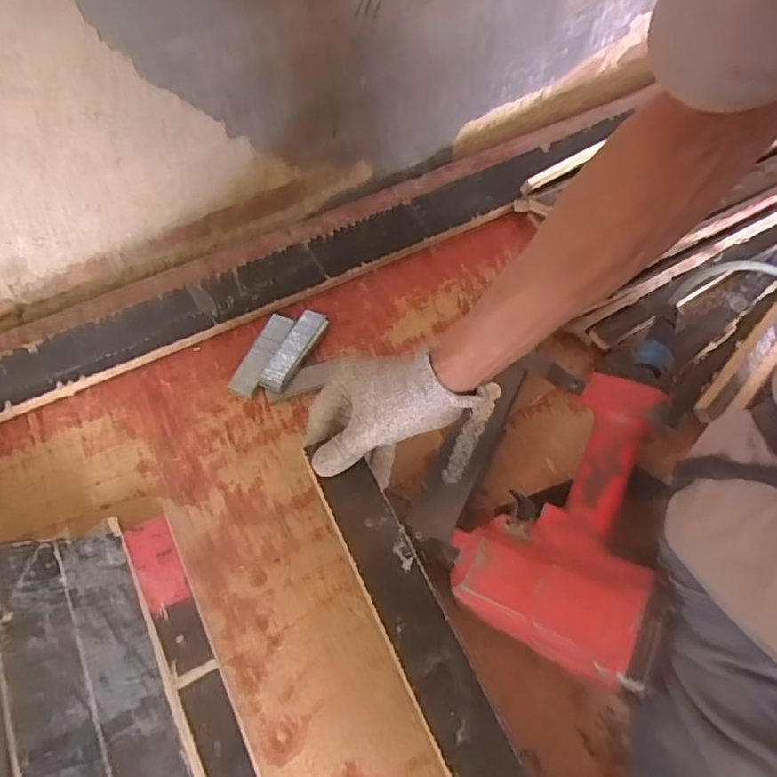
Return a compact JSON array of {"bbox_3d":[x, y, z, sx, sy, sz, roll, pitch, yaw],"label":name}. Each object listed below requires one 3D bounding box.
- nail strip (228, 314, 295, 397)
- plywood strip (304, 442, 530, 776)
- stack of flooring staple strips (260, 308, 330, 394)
[{"bbox_3d":[-0.131,-0.038,0.587,0.024,0.009,0.100,20,63,9],"label":"nail strip"},{"bbox_3d":[0.037,0.206,0.408,0.047,0.011,0.337,-23,64,-14],"label":"plywood strip"},{"bbox_3d":[-0.099,-0.042,0.595,0.031,0.007,0.104,24,63,11],"label":"stack of flooring staple strips"}]

